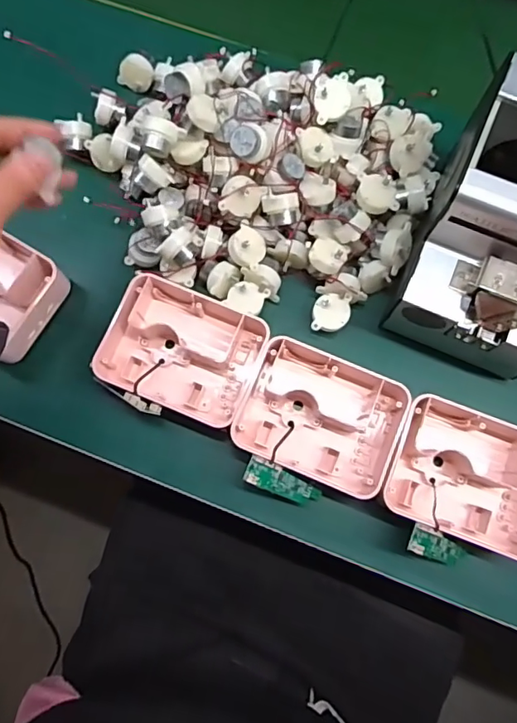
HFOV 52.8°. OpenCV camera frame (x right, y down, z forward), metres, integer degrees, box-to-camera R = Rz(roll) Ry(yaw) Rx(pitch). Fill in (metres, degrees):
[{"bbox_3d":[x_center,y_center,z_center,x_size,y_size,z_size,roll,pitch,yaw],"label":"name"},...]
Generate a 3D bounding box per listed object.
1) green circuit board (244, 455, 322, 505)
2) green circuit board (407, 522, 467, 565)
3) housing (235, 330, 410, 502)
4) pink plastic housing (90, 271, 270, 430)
[{"bbox_3d":[0.022,0.101,0.425,0.072,0.011,0.021,29,76,-21],"label":"green circuit board"},{"bbox_3d":[0.143,0.147,0.412,0.063,0.010,0.022,30,75,-29],"label":"green circuit board"},{"bbox_3d":[0.052,0.047,0.438,0.127,0.036,0.098,22,77,5],"label":"housing"},{"bbox_3d":[-0.065,-0.009,0.450,0.128,0.036,0.101,20,77,5],"label":"pink plastic housing"}]

